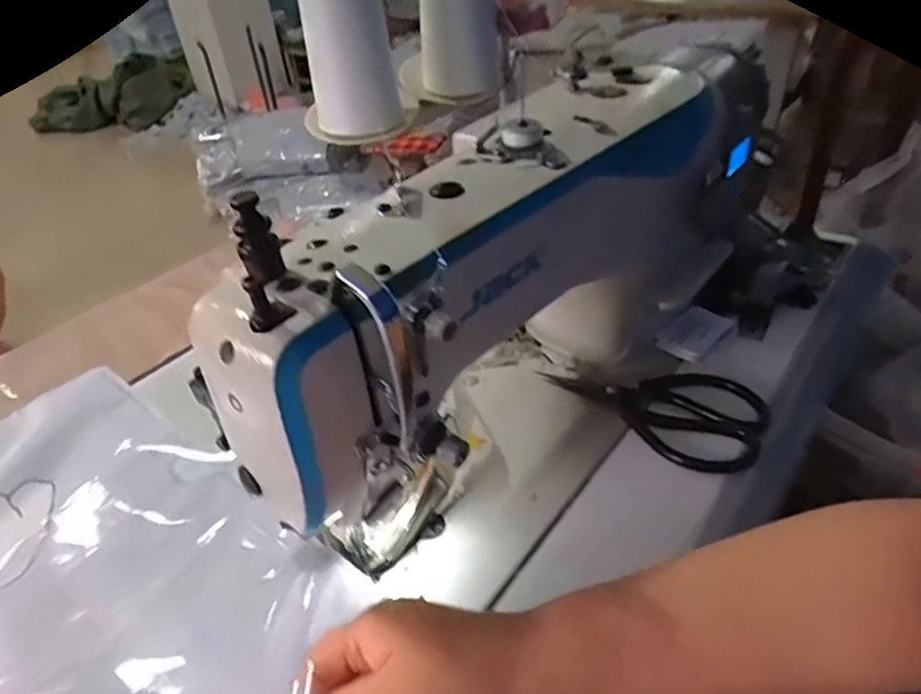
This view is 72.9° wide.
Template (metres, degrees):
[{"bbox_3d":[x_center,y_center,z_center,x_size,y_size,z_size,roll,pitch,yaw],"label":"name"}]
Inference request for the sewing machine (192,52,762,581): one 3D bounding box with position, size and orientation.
[{"bbox_3d":[0.050,-0.048,0.490,0.175,0.255,0.503,24,46,35],"label":"sewing machine"}]

